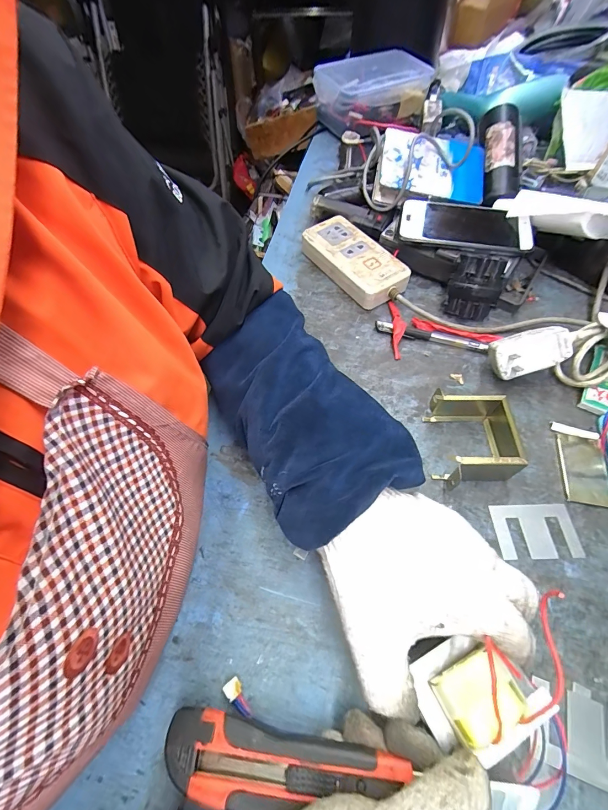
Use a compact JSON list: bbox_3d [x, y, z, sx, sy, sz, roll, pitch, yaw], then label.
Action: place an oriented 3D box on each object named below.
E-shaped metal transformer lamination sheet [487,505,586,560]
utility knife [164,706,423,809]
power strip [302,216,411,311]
[{"bbox_3d":[0.195,0.106,0.296,0.065,0.004,0.043,-2,58,1],"label":"E-shaped metal transformer lamination sheet"},{"bbox_3d":[-0.016,0.204,0.199,0.133,0.013,0.038,-3,58,12],"label":"utility knife"},{"bbox_3d":[0.065,-0.188,0.462,0.065,0.036,0.148,-30,62,-16],"label":"power strip"}]

